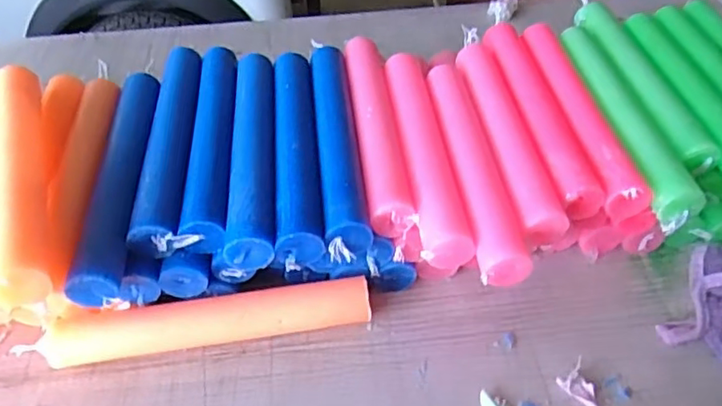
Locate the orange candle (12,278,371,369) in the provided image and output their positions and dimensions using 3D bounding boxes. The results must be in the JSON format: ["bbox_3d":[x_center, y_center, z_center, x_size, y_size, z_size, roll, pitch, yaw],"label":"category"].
[{"bbox_3d":[-0.095,0.078,0.380,0.201,0.027,0.032,-8,47,-6],"label":"orange candle"}]

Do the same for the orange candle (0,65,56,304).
[{"bbox_3d":[-0.202,-0.025,0.363,0.024,0.029,0.192,-15,49,-13],"label":"orange candle"}]

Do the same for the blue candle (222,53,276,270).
[{"bbox_3d":[-0.073,-0.043,0.419,0.029,0.021,0.198,-4,47,-3],"label":"blue candle"}]

